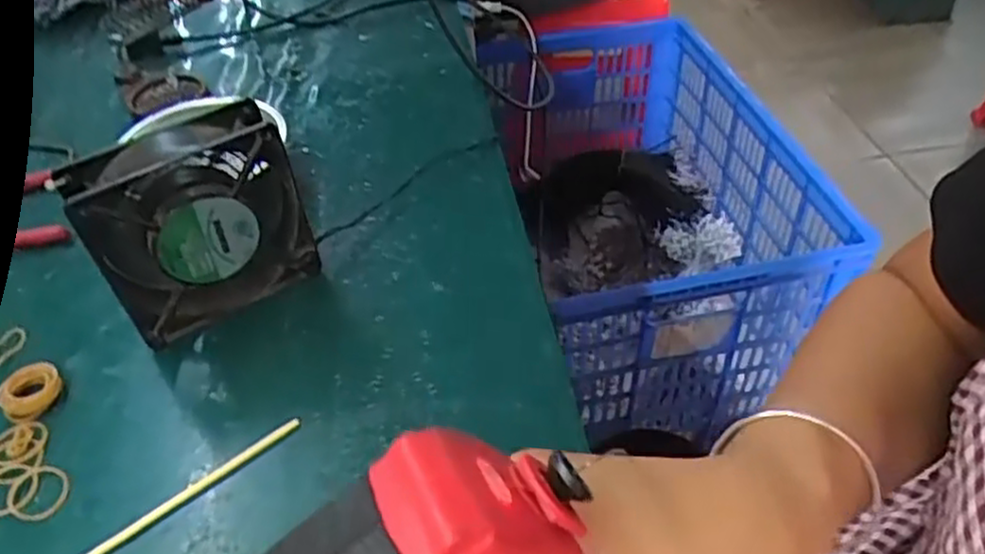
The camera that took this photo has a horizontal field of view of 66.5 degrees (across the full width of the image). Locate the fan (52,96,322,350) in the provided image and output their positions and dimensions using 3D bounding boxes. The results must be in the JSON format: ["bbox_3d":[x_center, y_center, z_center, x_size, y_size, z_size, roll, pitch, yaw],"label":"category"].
[{"bbox_3d":[-0.178,-0.033,0.459,0.118,0.125,0.046,-26,48,-19],"label":"fan"}]

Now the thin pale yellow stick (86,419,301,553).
[{"bbox_3d":[-0.184,0.130,0.386,0.192,0.004,0.007,-33,51,-25],"label":"thin pale yellow stick"}]

